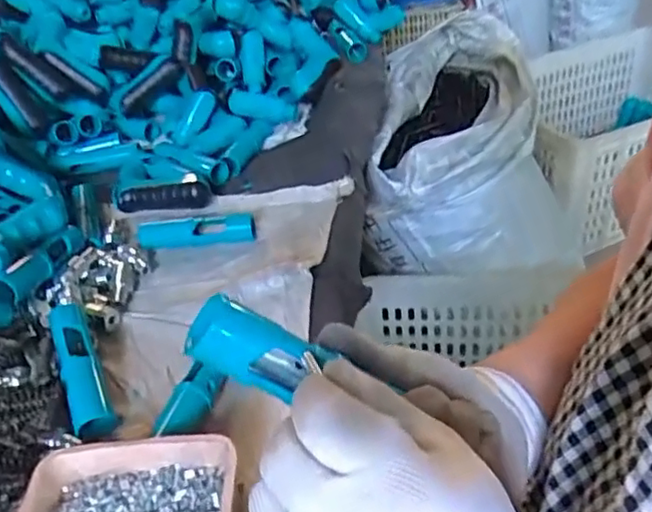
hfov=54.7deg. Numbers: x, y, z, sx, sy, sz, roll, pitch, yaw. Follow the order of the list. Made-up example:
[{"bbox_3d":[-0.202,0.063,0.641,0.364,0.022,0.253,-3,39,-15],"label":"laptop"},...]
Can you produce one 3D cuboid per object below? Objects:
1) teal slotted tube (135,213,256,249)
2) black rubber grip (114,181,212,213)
[{"bbox_3d":[-0.142,-0.027,0.664,0.132,0.025,0.029,-3,37,6],"label":"teal slotted tube"},{"bbox_3d":[-0.189,-0.069,0.723,0.109,0.028,0.020,0,37,9],"label":"black rubber grip"}]

